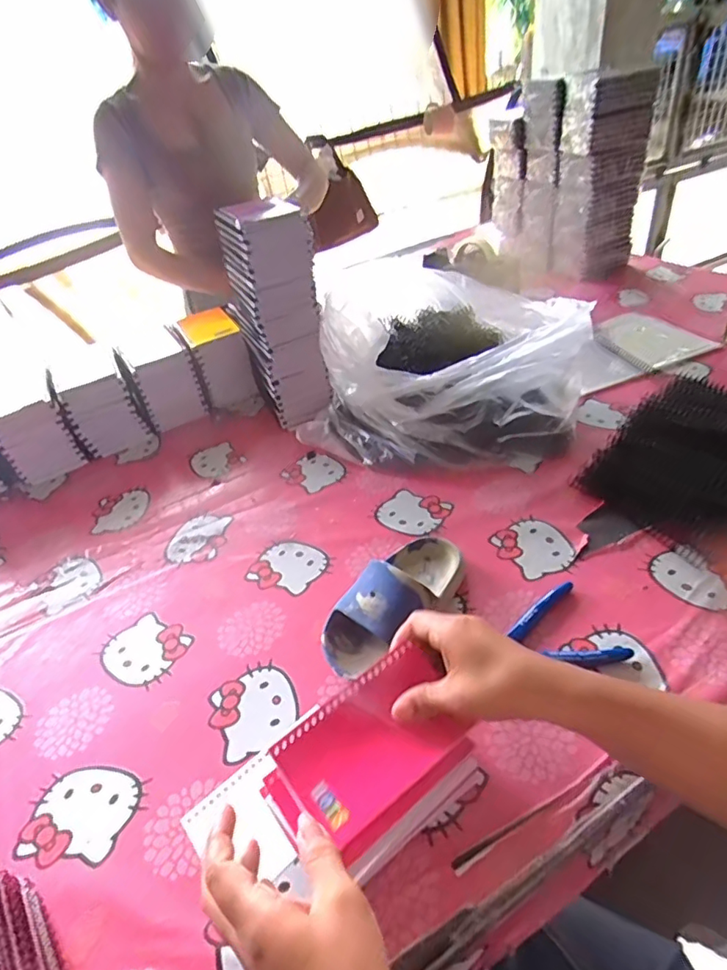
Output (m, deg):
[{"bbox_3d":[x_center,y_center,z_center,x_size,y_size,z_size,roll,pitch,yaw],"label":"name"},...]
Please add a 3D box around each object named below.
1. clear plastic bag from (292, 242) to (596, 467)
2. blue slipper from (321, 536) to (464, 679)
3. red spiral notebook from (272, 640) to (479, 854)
[{"bbox_3d":[0.120,-0.178,0.774,0.357,0.148,0.352,4,40,14],"label":"clear plastic bag"},{"bbox_3d":[0.033,0.102,0.509,0.076,0.063,0.171,22,47,32],"label":"blue slipper"},{"bbox_3d":[0.008,0.177,0.385,0.128,0.012,0.077,-34,63,-18],"label":"red spiral notebook"}]

